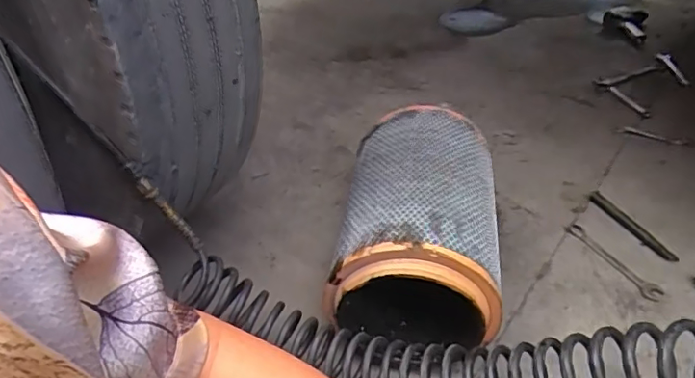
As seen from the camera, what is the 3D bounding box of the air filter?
[{"bbox_3d":[0.129,0.059,0.991,0.256,0.233,0.421,3,39,8],"label":"air filter"}]

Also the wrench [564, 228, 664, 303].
[{"bbox_3d":[0.541,0.146,1.120,0.045,0.016,0.225,-23,42,-23],"label":"wrench"}]

